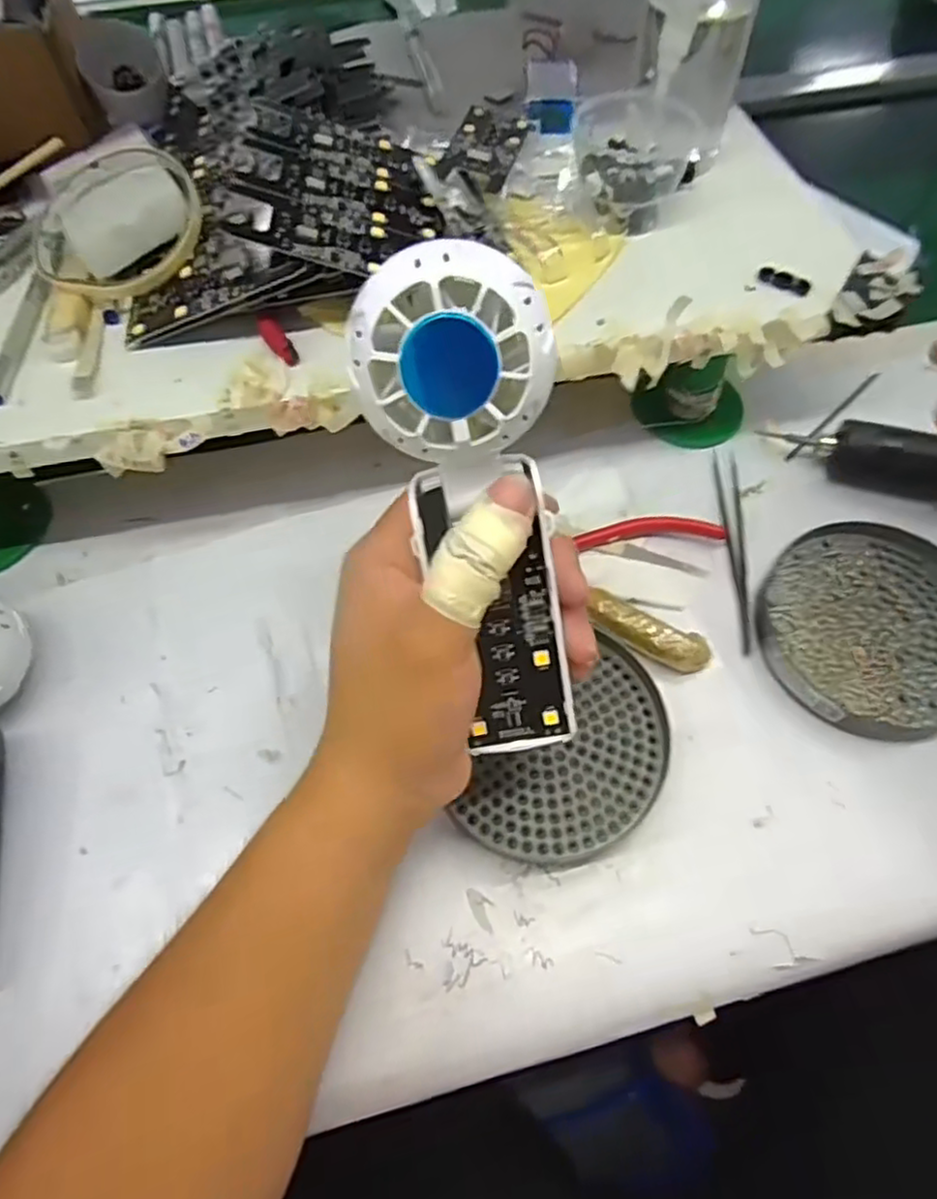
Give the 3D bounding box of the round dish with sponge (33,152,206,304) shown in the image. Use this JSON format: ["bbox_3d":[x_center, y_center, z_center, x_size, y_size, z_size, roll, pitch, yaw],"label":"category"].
[{"bbox_3d":[-0.177,-0.191,0.354,0.088,0.014,0.075,-6,85,10],"label":"round dish with sponge"}]

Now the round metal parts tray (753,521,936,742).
[{"bbox_3d":[0.207,0.012,0.355,0.110,0.014,0.115,0,61,1],"label":"round metal parts tray"}]

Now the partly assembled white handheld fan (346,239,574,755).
[{"bbox_3d":[0.008,-0.024,0.233,0.055,0.170,0.028,-16,31,-2],"label":"partly assembled white handheld fan"}]

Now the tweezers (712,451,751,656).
[{"bbox_3d":[0.148,-0.030,0.386,0.014,0.005,0.129,4,61,3],"label":"tweezers"}]

